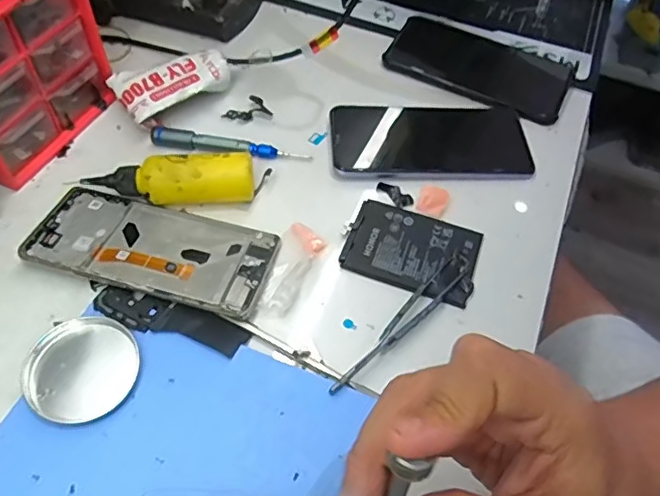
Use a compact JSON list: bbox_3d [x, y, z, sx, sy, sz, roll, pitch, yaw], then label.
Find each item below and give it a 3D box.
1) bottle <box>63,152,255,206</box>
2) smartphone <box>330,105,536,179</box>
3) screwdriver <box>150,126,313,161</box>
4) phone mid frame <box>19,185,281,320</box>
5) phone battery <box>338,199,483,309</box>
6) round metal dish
[{"bbox_3d":[-0.117,-0.047,0.410,0.121,0.033,0.030,-3,54,-7],"label":"bottle"},{"bbox_3d":[0.085,-0.089,0.466,0.164,0.012,0.076,-1,54,-5],"label":"smartphone"},{"bbox_3d":[-0.080,-0.084,0.451,0.126,0.012,0.017,5,54,-1],"label":"screwdriver"},{"bbox_3d":[-0.122,-0.003,0.390,0.161,0.010,0.077,15,54,6],"label":"phone mid frame"},{"bbox_3d":[0.060,-0.001,0.406,0.091,0.007,0.068,20,55,10],"label":"phone battery"},{"bbox_3d":[-0.147,0.072,0.335,0.063,0.008,0.063,2,54,-3],"label":"round metal dish"}]

